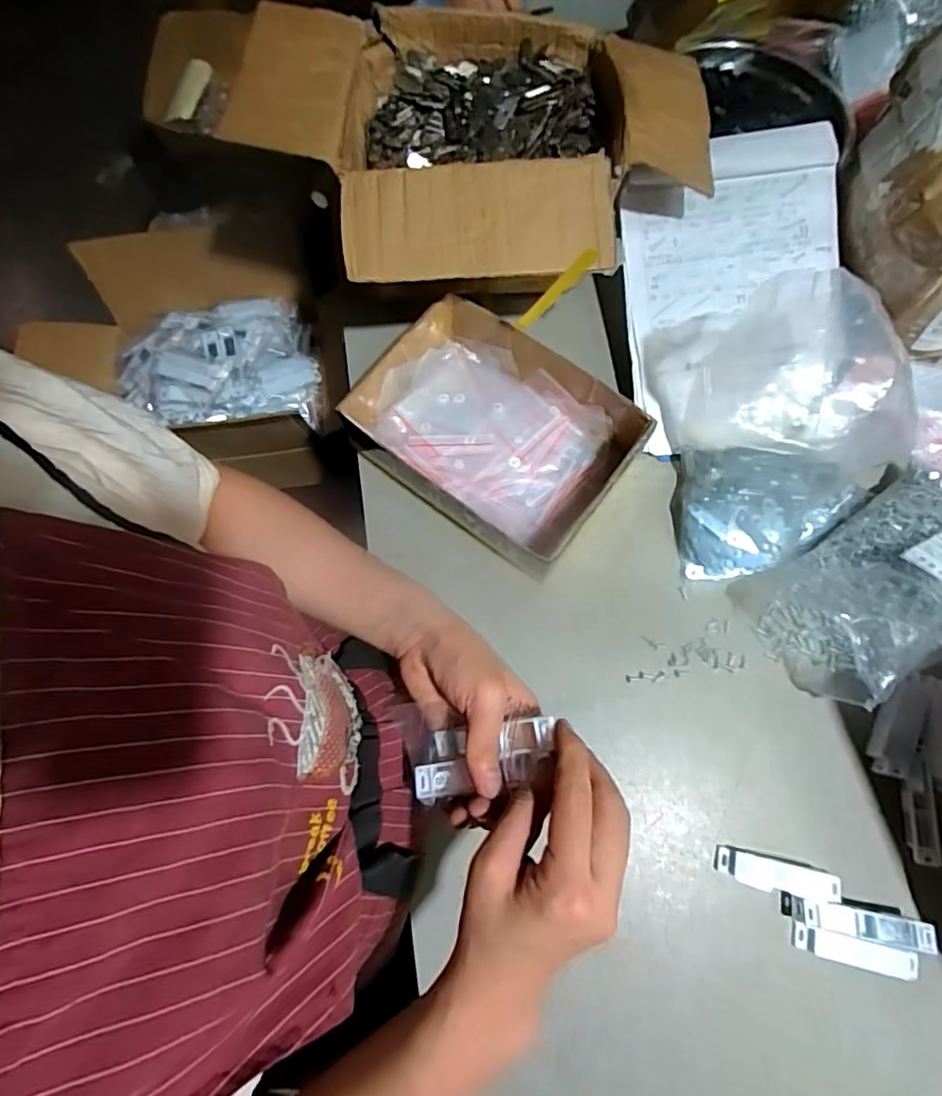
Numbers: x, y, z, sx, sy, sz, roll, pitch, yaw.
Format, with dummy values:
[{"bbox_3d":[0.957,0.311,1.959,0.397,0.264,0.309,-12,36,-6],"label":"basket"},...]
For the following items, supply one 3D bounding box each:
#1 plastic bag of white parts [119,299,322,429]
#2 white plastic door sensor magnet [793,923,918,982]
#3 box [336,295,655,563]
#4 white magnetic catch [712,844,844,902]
[{"bbox_3d":[-0.355,-0.264,0.779,0.259,0.095,0.203,-11,73,-1],"label":"plastic bag of white parts"},{"bbox_3d":[0.310,0.325,0.452,0.091,0.007,0.022,12,74,6],"label":"white plastic door sensor magnet"},{"bbox_3d":[0.028,-0.118,0.566,0.252,0.078,0.193,37,78,12],"label":"box"},{"bbox_3d":[0.253,0.270,0.465,0.092,0.024,0.023,11,74,5],"label":"white magnetic catch"}]

